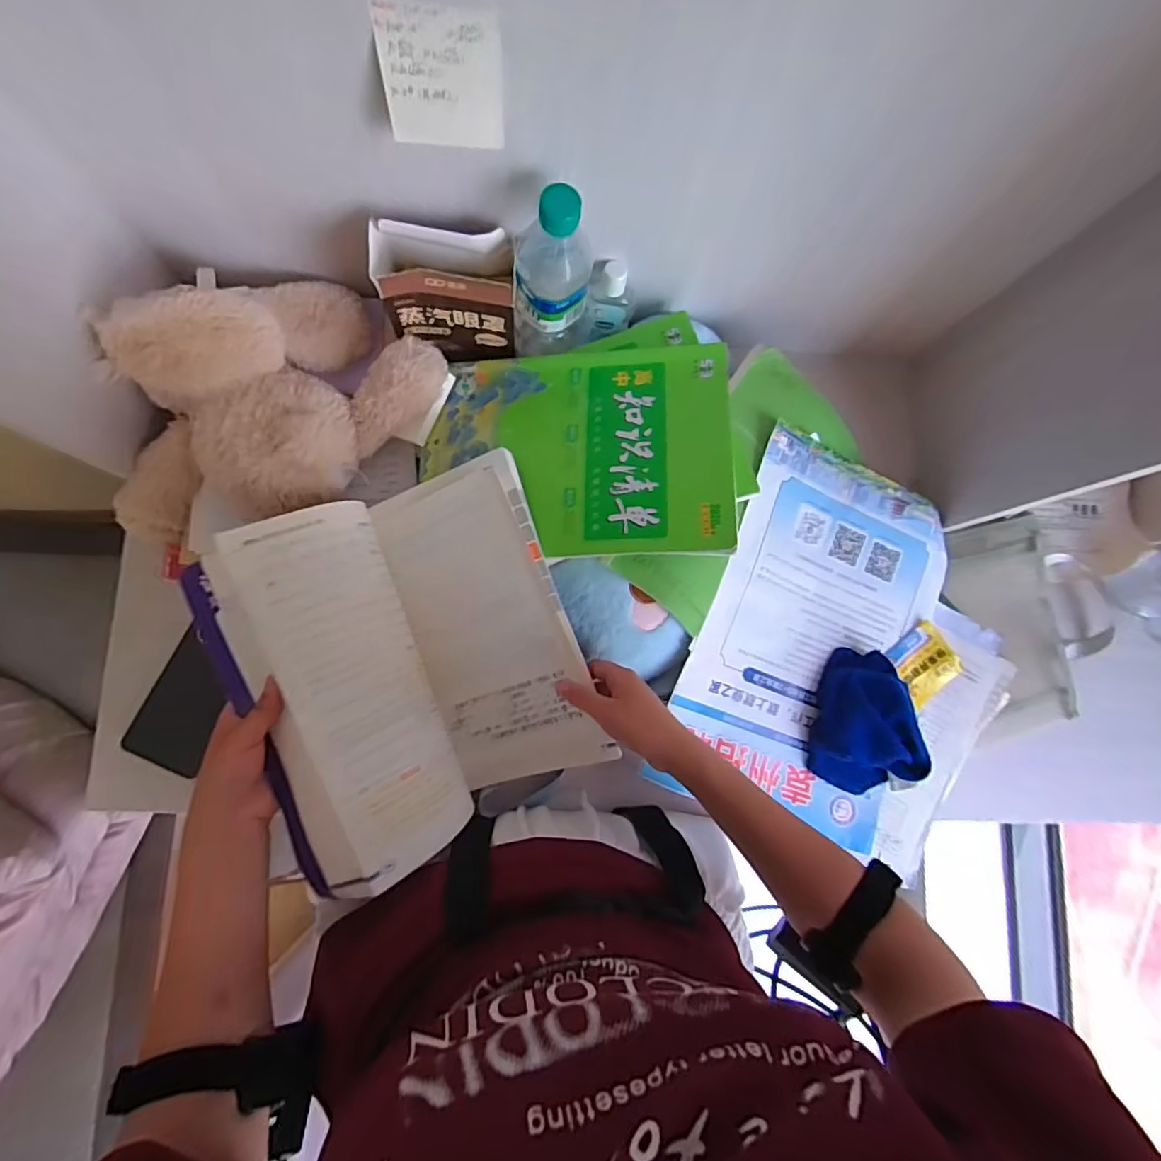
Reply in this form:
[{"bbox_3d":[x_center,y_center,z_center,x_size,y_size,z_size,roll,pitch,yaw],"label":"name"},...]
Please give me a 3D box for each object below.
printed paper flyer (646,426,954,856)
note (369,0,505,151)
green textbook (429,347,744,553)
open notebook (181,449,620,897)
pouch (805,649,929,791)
[{"bbox_3d":[0.244,0.056,0.580,0.249,0.025,0.371,22,85,-15],"label":"printed paper flyer"},{"bbox_3d":[-0.088,-0.319,0.360,0.074,0.070,0.007,1,60,-6],"label":"note"},{"bbox_3d":[-0.004,-0.124,0.520,0.277,0.012,0.211,0,72,9],"label":"green textbook"},{"bbox_3d":[-0.143,0.071,0.490,0.272,0.121,0.285,-21,85,-8],"label":"open notebook"},{"bbox_3d":[0.294,0.143,0.566,0.102,0.033,0.138,10,82,-5],"label":"pouch"}]

